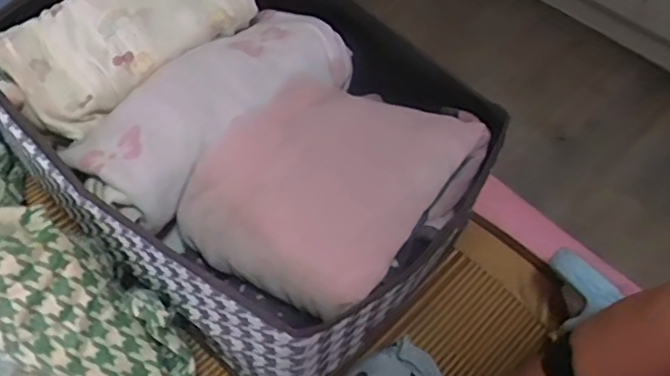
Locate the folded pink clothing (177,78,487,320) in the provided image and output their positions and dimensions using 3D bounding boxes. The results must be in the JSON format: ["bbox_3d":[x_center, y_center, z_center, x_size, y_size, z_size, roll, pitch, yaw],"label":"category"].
[{"bbox_3d":[-0.004,-0.011,0.513,0.187,0.057,0.208,31,59,19],"label":"folded pink clothing"}]

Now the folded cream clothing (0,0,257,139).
[{"bbox_3d":[-0.208,-0.158,0.596,0.127,0.057,0.243,36,61,22],"label":"folded cream clothing"}]

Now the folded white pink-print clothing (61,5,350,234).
[{"bbox_3d":[-0.107,-0.087,0.554,0.120,0.049,0.278,37,61,22],"label":"folded white pink-print clothing"}]

